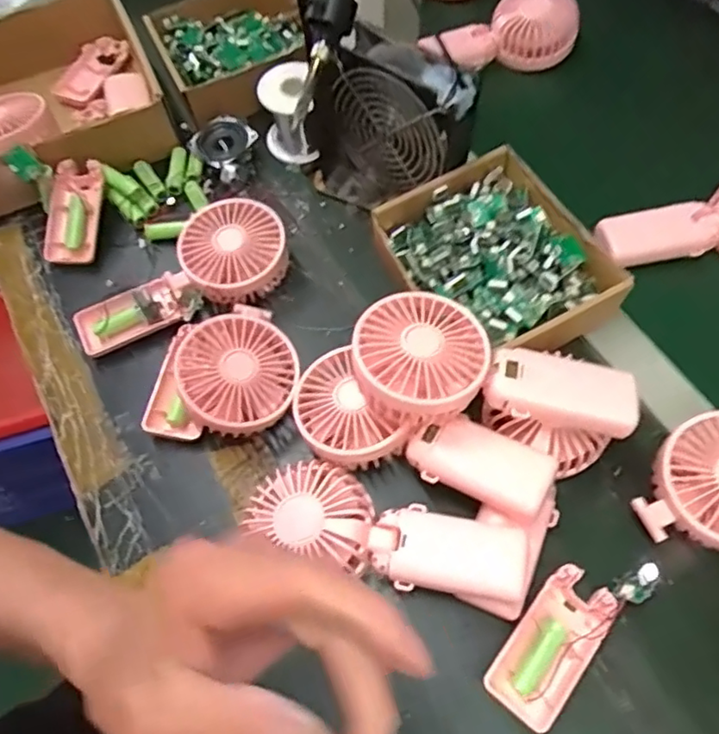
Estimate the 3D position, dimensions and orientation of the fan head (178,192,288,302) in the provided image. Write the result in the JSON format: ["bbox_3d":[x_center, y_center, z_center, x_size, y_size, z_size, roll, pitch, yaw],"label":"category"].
[{"bbox_3d":[-0.107,-0.100,0.513,0.084,0.038,0.083,-1,63,2],"label":"fan head"}]

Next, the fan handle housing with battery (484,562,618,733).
[{"bbox_3d":[0.123,0.179,0.388,0.045,0.020,0.096,35,70,18],"label":"fan handle housing with battery"}]

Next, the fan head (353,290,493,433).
[{"bbox_3d":[0.040,-0.005,0.410,0.086,0.052,0.086,-1,63,2],"label":"fan head"}]

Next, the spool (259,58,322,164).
[{"bbox_3d":[-0.066,-0.242,0.579,0.054,0.074,0.062,-9,63,-2],"label":"spool"}]

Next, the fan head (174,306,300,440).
[{"bbox_3d":[-0.093,0.006,0.455,0.093,0.040,0.093,6,68,-14],"label":"fan head"}]

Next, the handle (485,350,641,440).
[{"bbox_3d":[0.133,0.019,0.403,0.095,0.033,0.042,8,64,7],"label":"handle"}]

